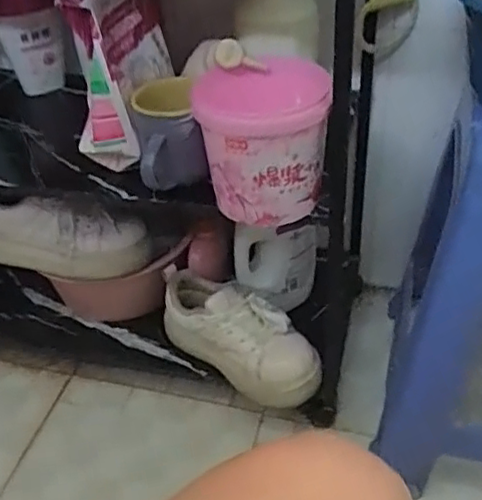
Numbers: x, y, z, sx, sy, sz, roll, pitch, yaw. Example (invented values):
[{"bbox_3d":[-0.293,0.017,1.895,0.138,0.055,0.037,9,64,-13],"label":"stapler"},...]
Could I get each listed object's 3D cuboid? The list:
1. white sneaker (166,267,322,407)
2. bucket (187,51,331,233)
[{"bbox_3d":[-0.009,0.116,0.854,0.253,0.115,0.094,25,47,30],"label":"white sneaker"},{"bbox_3d":[0.021,-0.114,0.658,0.123,0.124,0.137,-6,40,-4],"label":"bucket"}]

